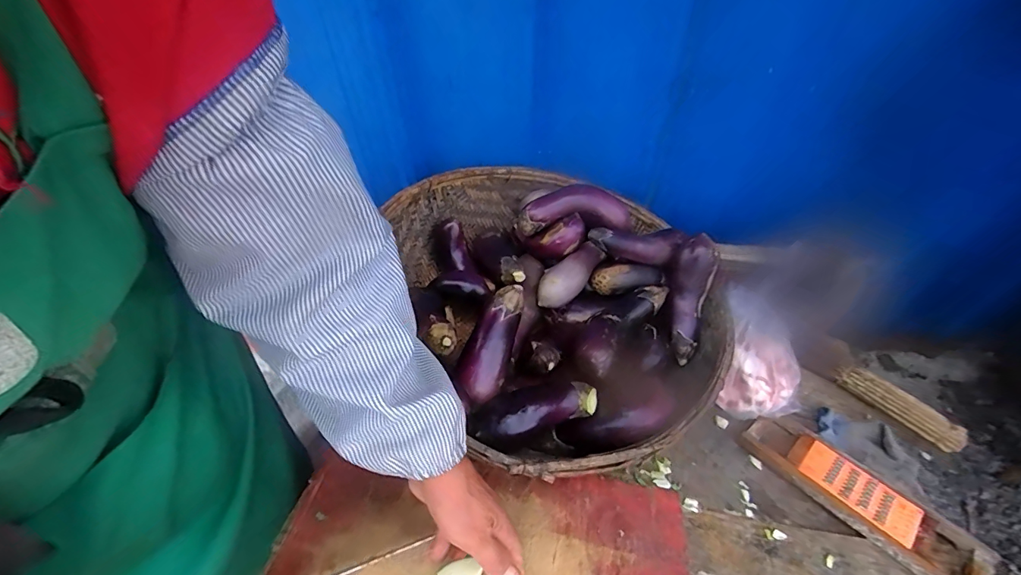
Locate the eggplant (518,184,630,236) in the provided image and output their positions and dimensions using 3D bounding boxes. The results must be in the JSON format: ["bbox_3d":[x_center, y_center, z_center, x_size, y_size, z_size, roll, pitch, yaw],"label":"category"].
[{"bbox_3d":[0.102,-0.120,0.695,0.178,0.048,0.066,-2,45,-2],"label":"eggplant"}]

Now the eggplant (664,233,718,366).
[{"bbox_3d":[0.254,0.017,0.640,0.060,0.045,0.177,9,86,8],"label":"eggplant"}]

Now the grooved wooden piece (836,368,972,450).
[{"bbox_3d":[0.597,0.182,0.681,0.168,0.040,0.033,34,54,30],"label":"grooved wooden piece"}]

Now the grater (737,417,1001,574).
[{"bbox_3d":[0.433,0.260,0.558,0.101,0.037,0.260,-31,52,-28],"label":"grater"}]

